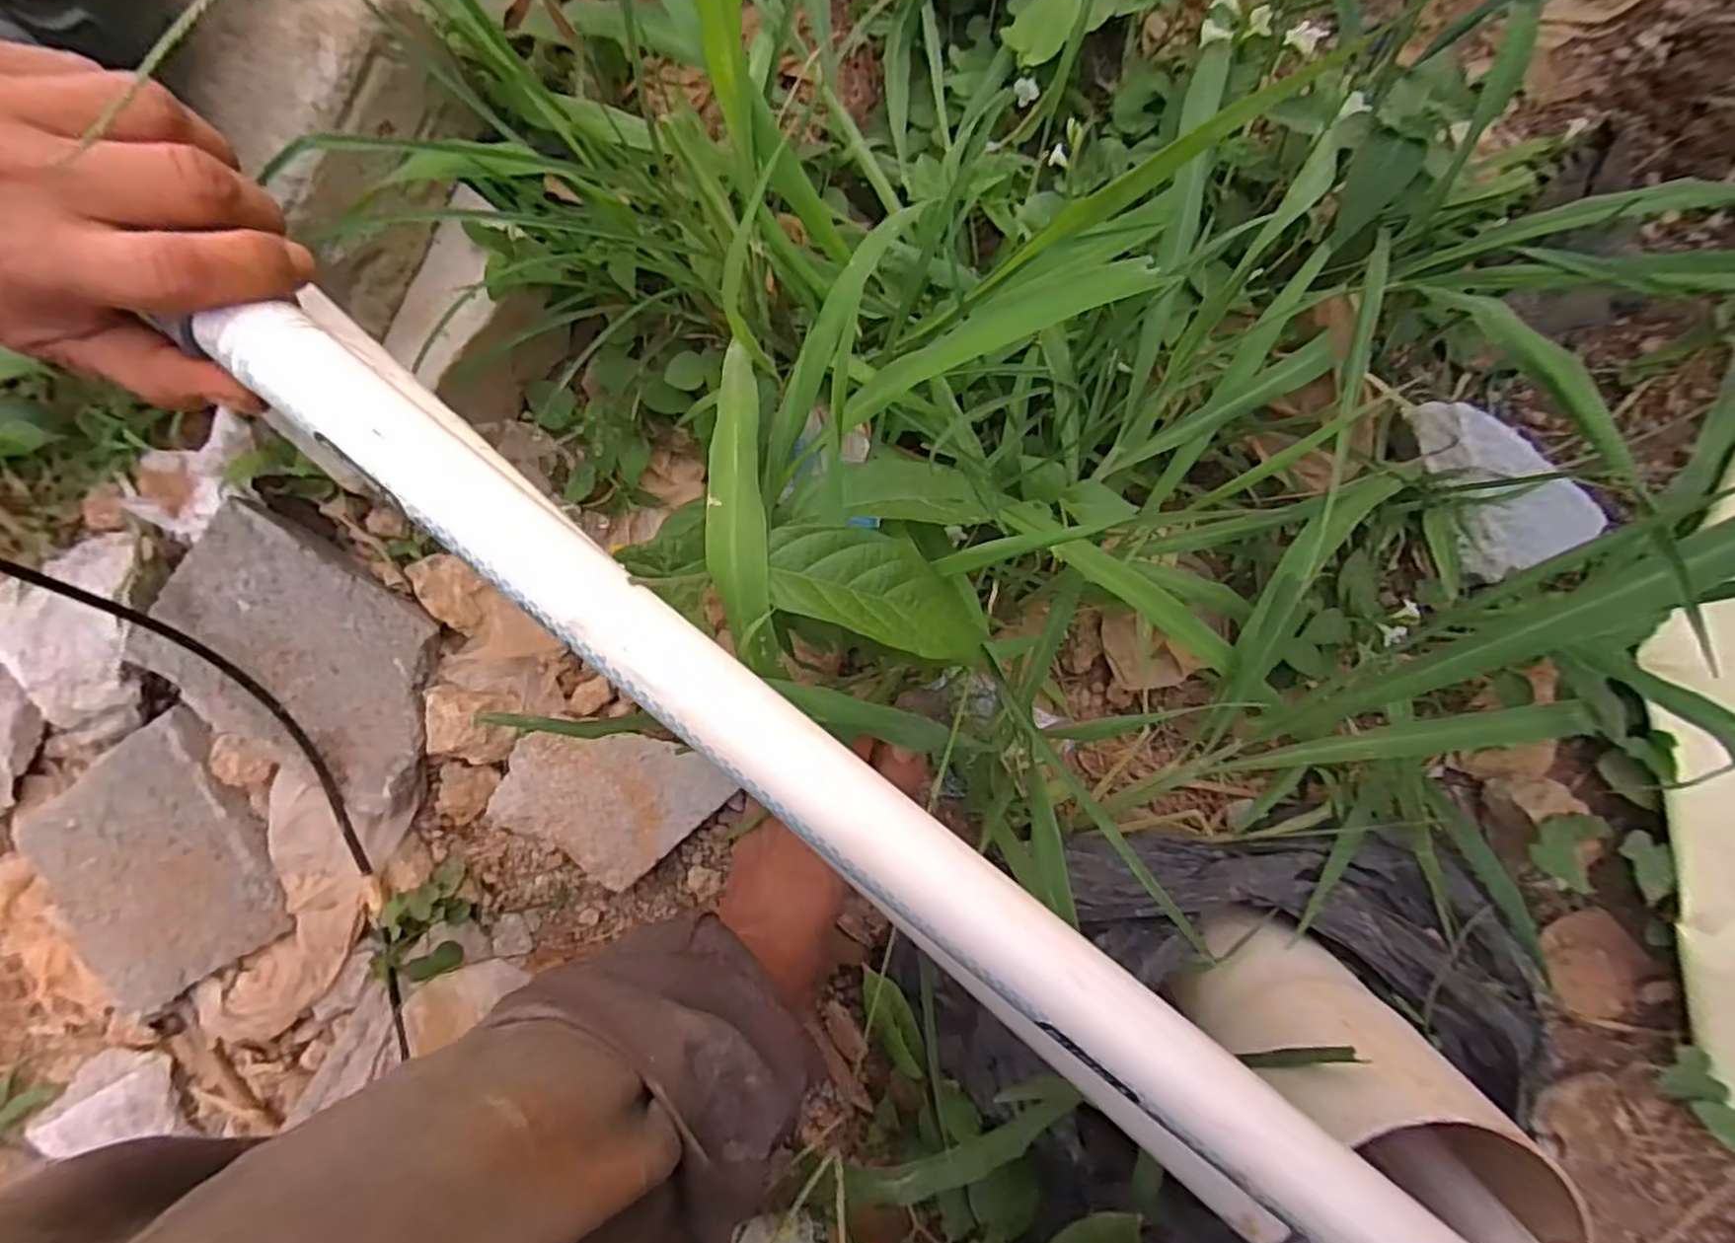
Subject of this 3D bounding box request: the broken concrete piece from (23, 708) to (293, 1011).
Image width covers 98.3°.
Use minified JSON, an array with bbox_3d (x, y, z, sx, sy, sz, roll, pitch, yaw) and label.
[{"bbox_3d":[-0.521,0.180,0.543,0.170,0.022,0.177,-31,90,8],"label":"broken concrete piece"}]

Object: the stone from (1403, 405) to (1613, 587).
[{"bbox_3d":[0.394,-0.086,0.465,0.092,0.035,0.122,-19,91,8],"label":"stone"}]

